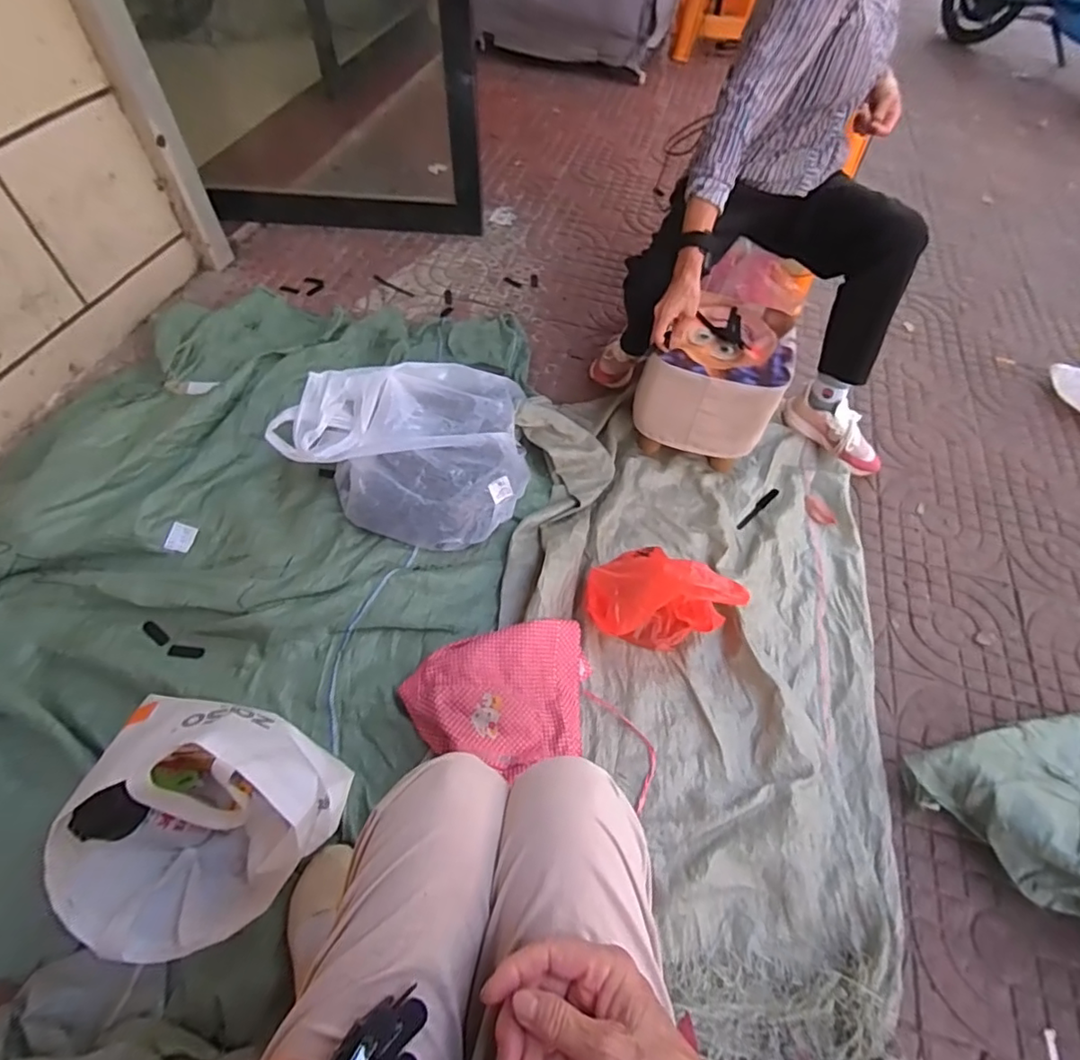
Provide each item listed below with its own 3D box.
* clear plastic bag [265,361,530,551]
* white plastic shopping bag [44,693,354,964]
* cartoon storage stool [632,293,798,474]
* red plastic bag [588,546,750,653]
[{"bbox_3d":[-0.247,-0.157,1.079,0.440,0.174,0.324,9,58,2],"label":"clear plastic bag"},{"bbox_3d":[-0.396,0.350,0.691,0.267,0.250,0.263,3,56,1],"label":"white plastic shopping bag"},{"bbox_3d":[0.332,-0.292,1.164,0.245,0.240,0.251,12,56,7],"label":"cartoon storage stool"},{"bbox_3d":[0.183,0.115,0.941,0.171,0.158,0.196,-31,65,-21],"label":"red plastic bag"}]

